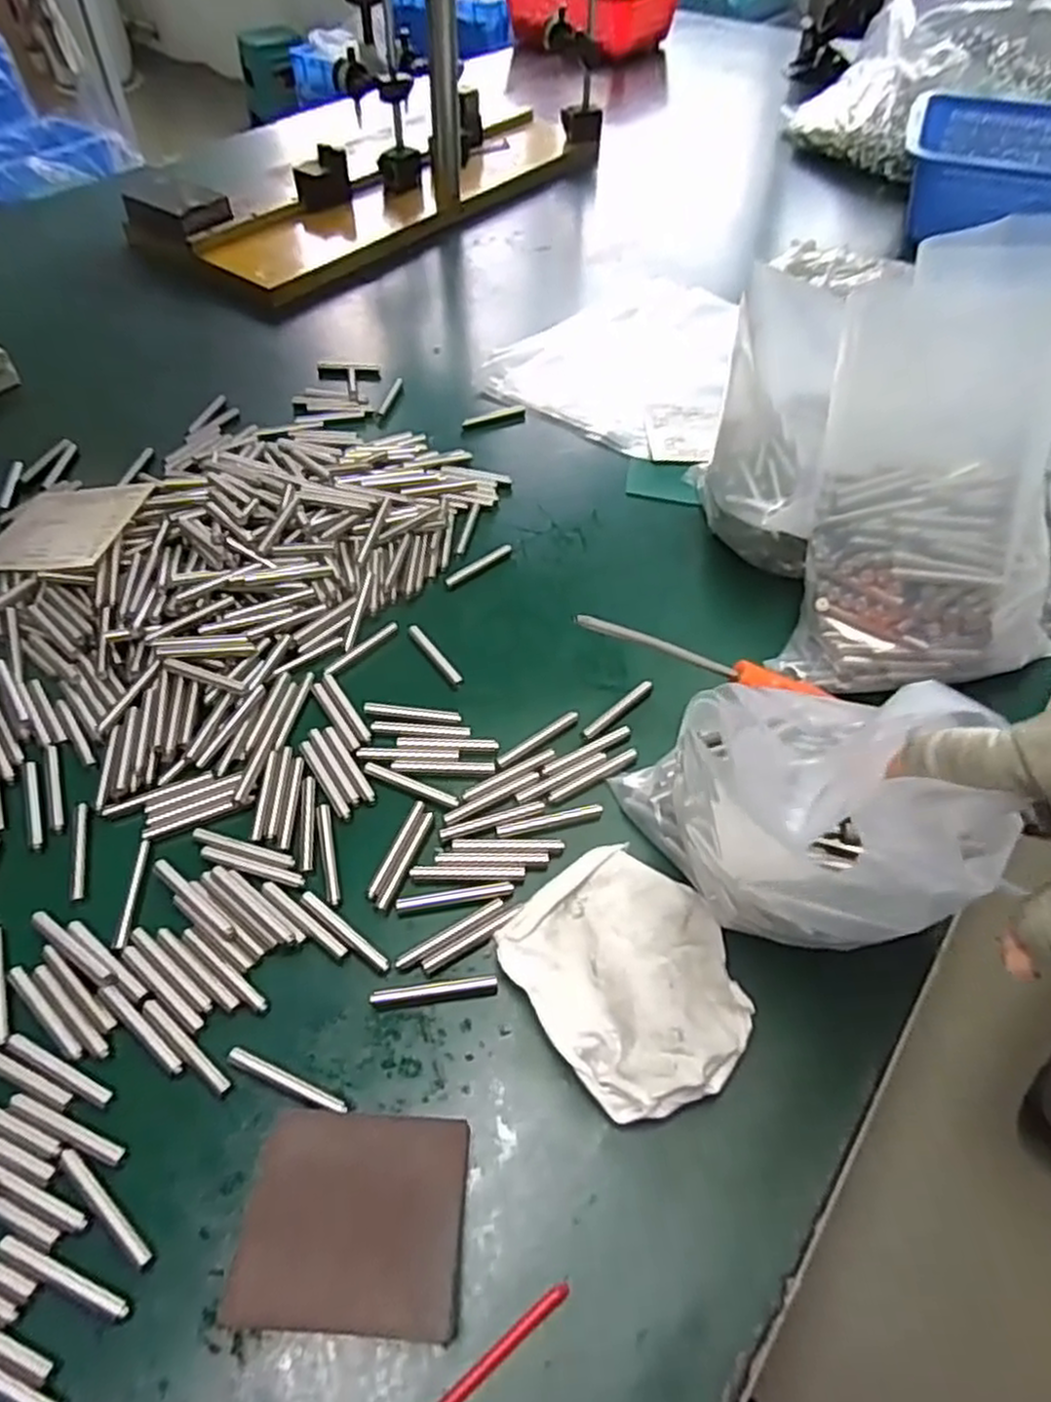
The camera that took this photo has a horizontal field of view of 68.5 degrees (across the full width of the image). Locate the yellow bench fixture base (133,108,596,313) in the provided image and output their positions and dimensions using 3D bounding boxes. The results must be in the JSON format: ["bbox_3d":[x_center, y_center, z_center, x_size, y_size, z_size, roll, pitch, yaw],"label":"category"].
[{"bbox_3d":[-0.164,-0.669,1.010,0.229,0.038,0.645,31,56,21],"label":"yellow bench fixture base"}]

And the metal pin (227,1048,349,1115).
[{"bbox_3d":[-0.104,0.166,0.337,0.059,0.004,0.006,19,53,13],"label":"metal pin"}]

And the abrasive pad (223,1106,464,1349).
[{"bbox_3d":[-0.063,0.199,0.297,0.078,0.030,0.067,3,51,0],"label":"abrasive pad"}]

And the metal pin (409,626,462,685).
[{"bbox_3d":[-0.059,-0.031,0.495,0.008,0.005,0.059,-28,57,-22],"label":"metal pin"}]

